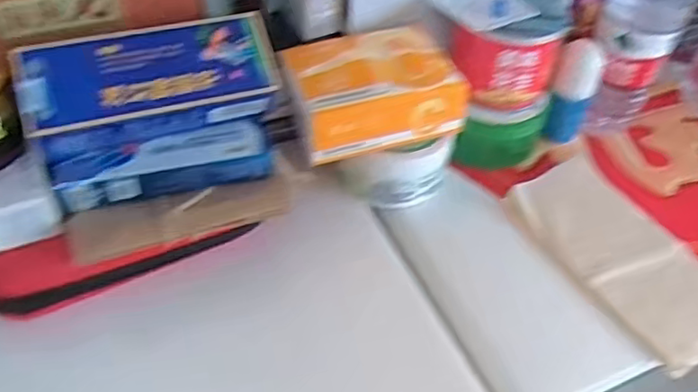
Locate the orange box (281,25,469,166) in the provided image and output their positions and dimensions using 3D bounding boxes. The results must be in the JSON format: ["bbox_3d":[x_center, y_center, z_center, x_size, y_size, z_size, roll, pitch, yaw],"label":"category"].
[{"bbox_3d":[0.017,-0.079,0.467,0.122,0.049,0.091,-11,50,-12],"label":"orange box"}]

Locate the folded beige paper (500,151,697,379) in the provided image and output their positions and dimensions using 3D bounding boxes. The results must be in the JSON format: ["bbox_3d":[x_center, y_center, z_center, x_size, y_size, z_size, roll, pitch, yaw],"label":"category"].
[{"bbox_3d":[0.212,0.042,0.484,0.096,0.017,0.177,-23,53,-22],"label":"folded beige paper"}]

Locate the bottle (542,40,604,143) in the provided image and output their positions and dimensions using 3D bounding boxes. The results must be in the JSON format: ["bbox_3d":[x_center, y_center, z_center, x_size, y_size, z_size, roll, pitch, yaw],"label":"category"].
[{"bbox_3d":[0.191,-0.086,0.541,0.033,0.091,0.031,23,51,17],"label":"bottle"}]

